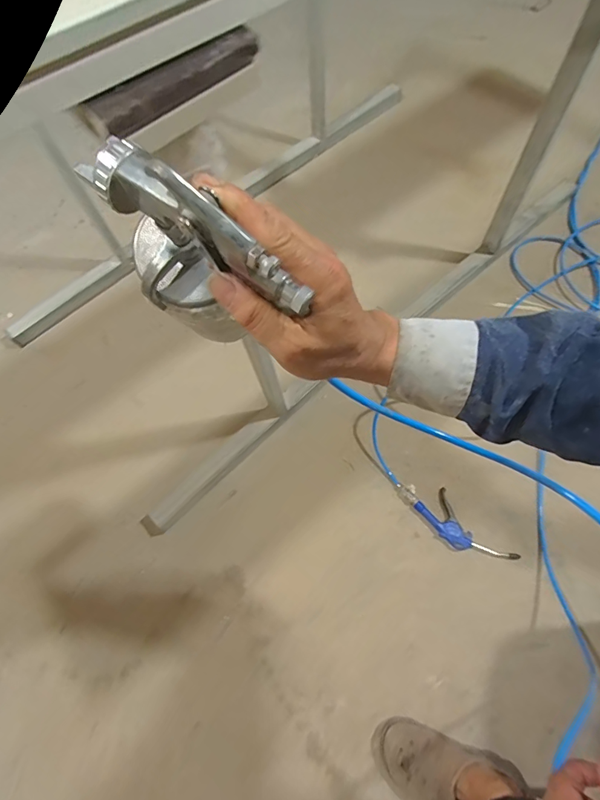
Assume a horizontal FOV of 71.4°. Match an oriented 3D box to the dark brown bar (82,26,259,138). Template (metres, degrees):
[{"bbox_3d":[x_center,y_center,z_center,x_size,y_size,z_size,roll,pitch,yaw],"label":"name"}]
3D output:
[{"bbox_3d":[-0.101,-0.260,0.342,0.152,0.021,0.029,-38,68,-13],"label":"dark brown bar"}]

